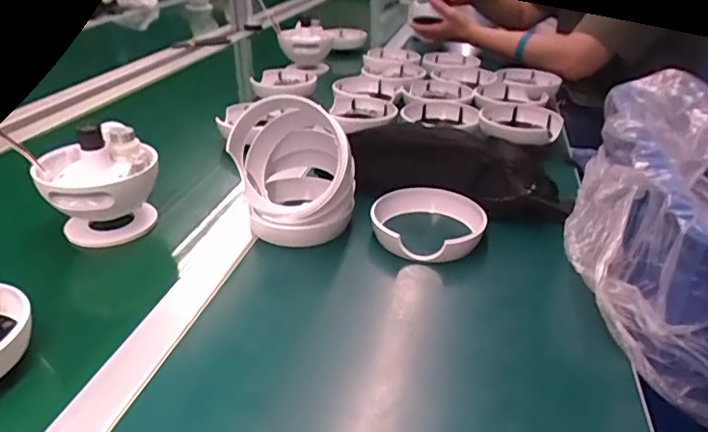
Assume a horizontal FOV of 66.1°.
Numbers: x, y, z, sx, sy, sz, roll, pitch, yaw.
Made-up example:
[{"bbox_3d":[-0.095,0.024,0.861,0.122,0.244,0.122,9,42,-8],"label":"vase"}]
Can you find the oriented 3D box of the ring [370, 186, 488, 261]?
[{"bbox_3d":[0.077,0.003,0.571,0.115,0.024,0.123,3,29,4],"label":"ring"}]

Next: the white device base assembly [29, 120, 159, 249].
[{"bbox_3d":[-0.265,-0.028,0.576,0.116,0.119,0.102,-12,31,-22],"label":"white device base assembly"}]

